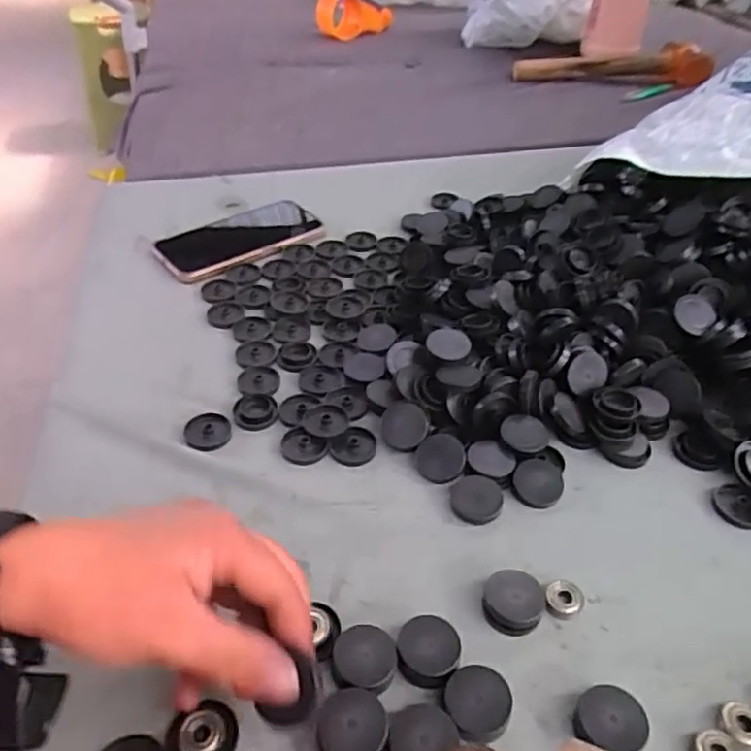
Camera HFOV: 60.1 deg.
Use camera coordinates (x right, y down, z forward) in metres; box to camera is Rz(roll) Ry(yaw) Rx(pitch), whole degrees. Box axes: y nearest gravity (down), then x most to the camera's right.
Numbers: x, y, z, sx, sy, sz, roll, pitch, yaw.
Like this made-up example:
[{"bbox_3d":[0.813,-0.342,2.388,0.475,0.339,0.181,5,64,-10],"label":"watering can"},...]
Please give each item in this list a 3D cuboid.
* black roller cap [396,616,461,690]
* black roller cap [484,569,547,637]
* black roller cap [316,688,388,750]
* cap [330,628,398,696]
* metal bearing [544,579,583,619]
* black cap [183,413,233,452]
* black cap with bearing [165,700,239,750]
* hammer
[{"bbox_3d":[0.028,0.145,0.341,0.032,0.014,0.032,0,41,0],"label":"black roller cap"},{"bbox_3d":[0.078,0.127,0.366,0.033,0.012,0.034,0,41,0],"label":"black roller cap"},{"bbox_3d":[-0.011,0.169,0.311,0.032,0.014,0.032,0,41,0],"label":"black roller cap"},{"bbox_3d":[-0.006,0.148,0.337,0.033,0.014,0.031,0,41,0],"label":"cap"},{"bbox_3d":[0.107,0.127,0.369,0.021,0.011,0.022,0,41,0],"label":"metal bearing"},{"bbox_3d":[-0.120,0.041,0.466,0.032,0.004,0.034,0,41,0],"label":"black cap"},{"bbox_3d":[-0.082,0.173,0.310,0.033,0.011,0.029,-28,49,-28],"label":"black cap with bearing"},{"bbox_3d":[0.370,-0.498,1.036,0.291,0.052,0.070,4,42,5],"label":"hammer"}]

